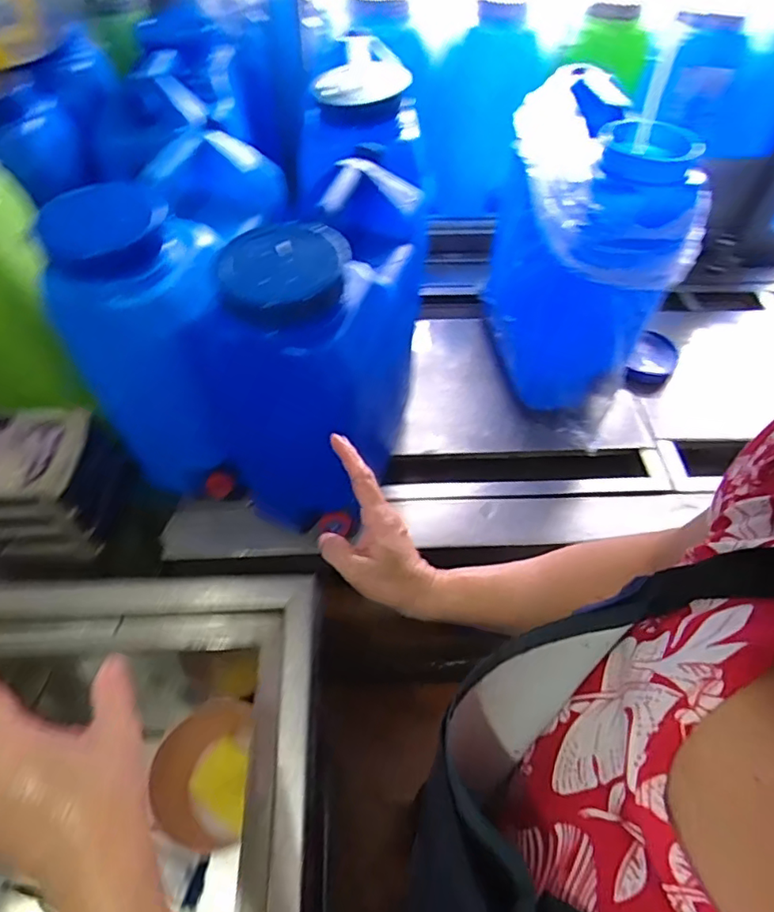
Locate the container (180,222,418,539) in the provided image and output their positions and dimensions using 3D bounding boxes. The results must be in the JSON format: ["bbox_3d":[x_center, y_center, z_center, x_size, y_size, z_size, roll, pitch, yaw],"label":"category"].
[{"bbox_3d":[-0.087,-0.094,0.713,0.174,0.429,0.245,22,56,13],"label":"container"}]

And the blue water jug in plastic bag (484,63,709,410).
[{"bbox_3d":[0.286,-0.305,0.892,0.186,0.419,0.317,-7,54,-8],"label":"blue water jug in plastic bag"}]

